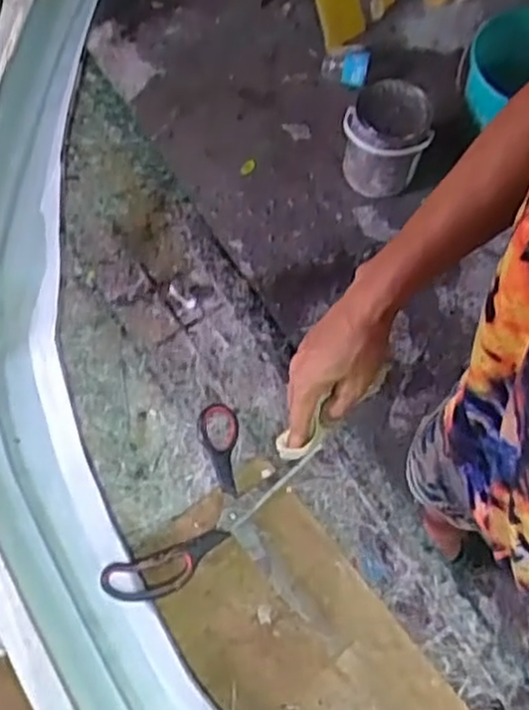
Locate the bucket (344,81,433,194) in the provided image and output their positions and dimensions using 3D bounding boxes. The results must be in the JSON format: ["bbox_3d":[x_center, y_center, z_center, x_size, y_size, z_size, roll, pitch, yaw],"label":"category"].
[{"bbox_3d":[0.267,-0.478,1.659,0.175,0.187,0.171,0,68,0],"label":"bucket"}]

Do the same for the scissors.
[{"bbox_3d":[-0.016,0.150,0.703,0.214,0.039,0.192,12,68,5],"label":"scissors"}]

